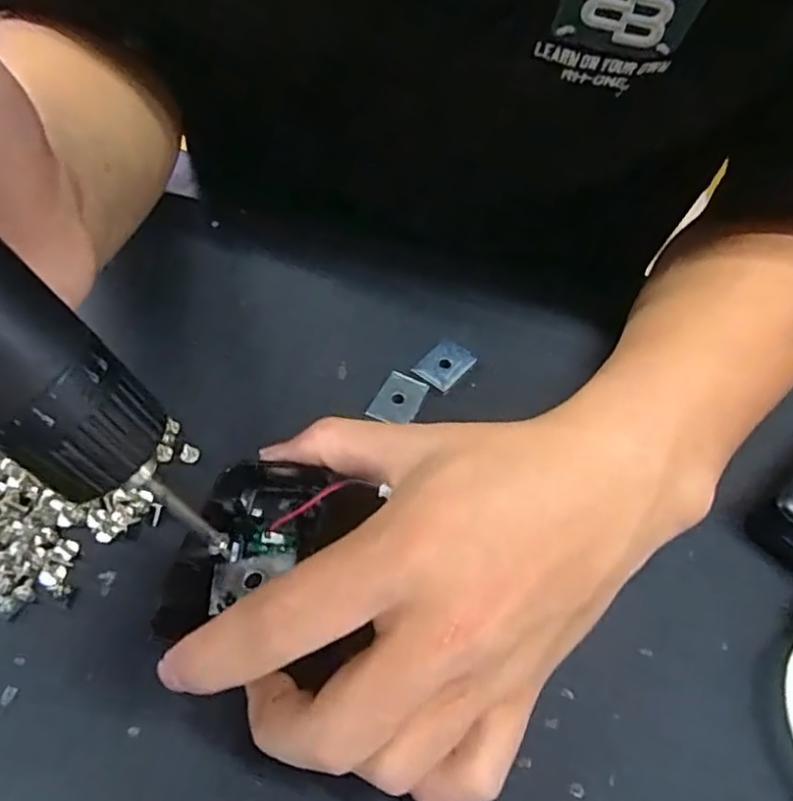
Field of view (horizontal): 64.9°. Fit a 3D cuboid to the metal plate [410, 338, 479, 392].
[{"bbox_3d":[0.023,-0.018,0.290,0.020,0.004,0.027,33,58,20],"label":"metal plate"}]

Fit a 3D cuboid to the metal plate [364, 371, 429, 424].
[{"bbox_3d":[0.001,-0.001,0.278,0.019,0.004,0.027,23,55,13],"label":"metal plate"}]

